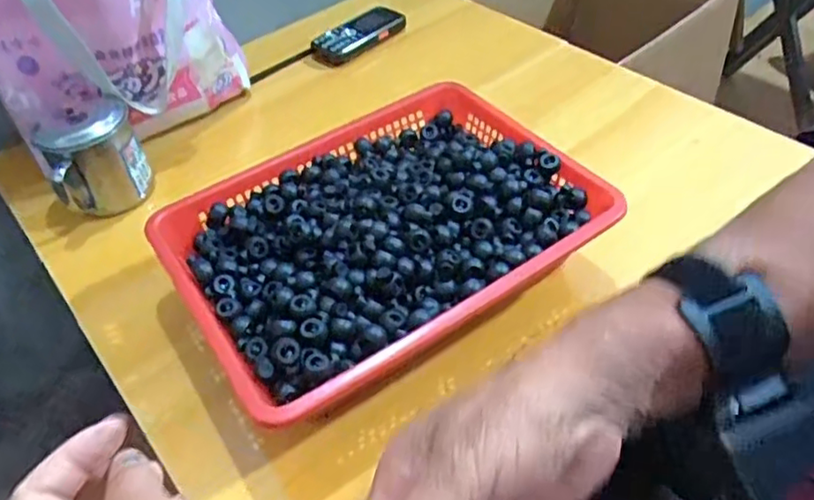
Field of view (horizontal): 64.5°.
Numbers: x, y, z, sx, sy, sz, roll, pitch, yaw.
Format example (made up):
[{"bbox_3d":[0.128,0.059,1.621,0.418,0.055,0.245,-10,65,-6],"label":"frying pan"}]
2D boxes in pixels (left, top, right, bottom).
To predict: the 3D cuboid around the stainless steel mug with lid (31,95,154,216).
[{"bbox_3d":[-0.284,-0.082,0.591,0.082,0.085,0.077,-26,49,-18],"label":"stainless steel mug with lid"}]

